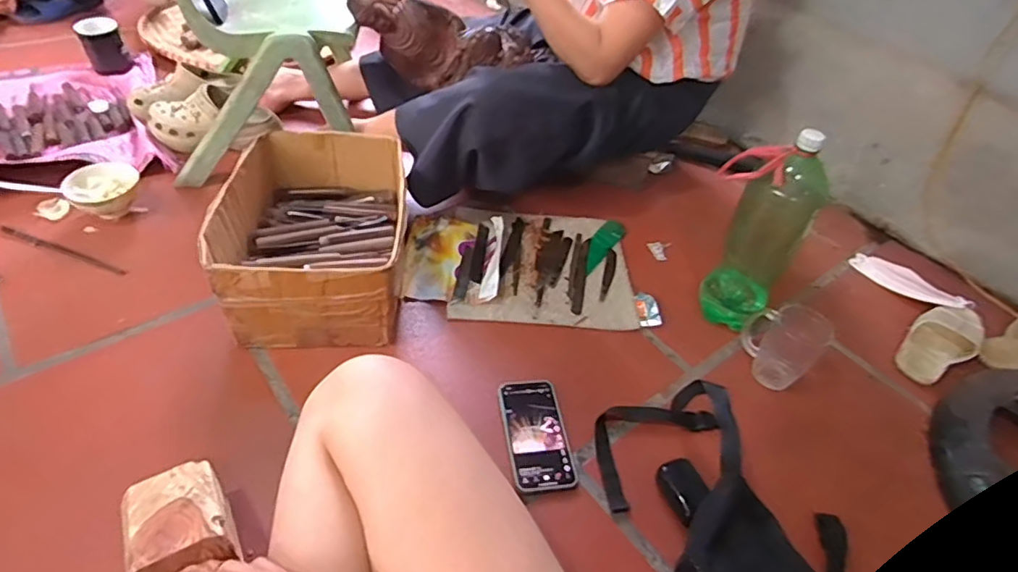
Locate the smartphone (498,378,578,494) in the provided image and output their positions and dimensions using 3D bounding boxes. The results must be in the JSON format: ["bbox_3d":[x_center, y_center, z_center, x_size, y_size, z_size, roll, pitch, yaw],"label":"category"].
[{"bbox_3d":[0.036,0.193,0.744,0.083,0.013,0.157,-3,46,-12],"label":"smartphone"}]

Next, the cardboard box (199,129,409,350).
[{"bbox_3d":[-0.283,-0.085,0.846,0.240,0.149,0.334,-1,45,-10],"label":"cardboard box"}]

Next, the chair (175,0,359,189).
[{"bbox_3d":[-0.452,-0.500,1.011,0.326,0.471,0.361,-5,46,-13],"label":"chair"}]

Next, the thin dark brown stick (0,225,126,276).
[{"bbox_3d":[-0.694,-0.057,0.877,0.232,0.005,0.014,18,48,10],"label":"thin dark brown stick"}]

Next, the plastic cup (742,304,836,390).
[{"bbox_3d":[0.411,0.085,0.839,0.110,0.113,0.074,27,47,17],"label":"plastic cup"}]

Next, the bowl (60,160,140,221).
[{"bbox_3d":[-0.658,-0.154,0.913,0.079,0.051,0.098,-1,45,-10],"label":"bowl"}]

